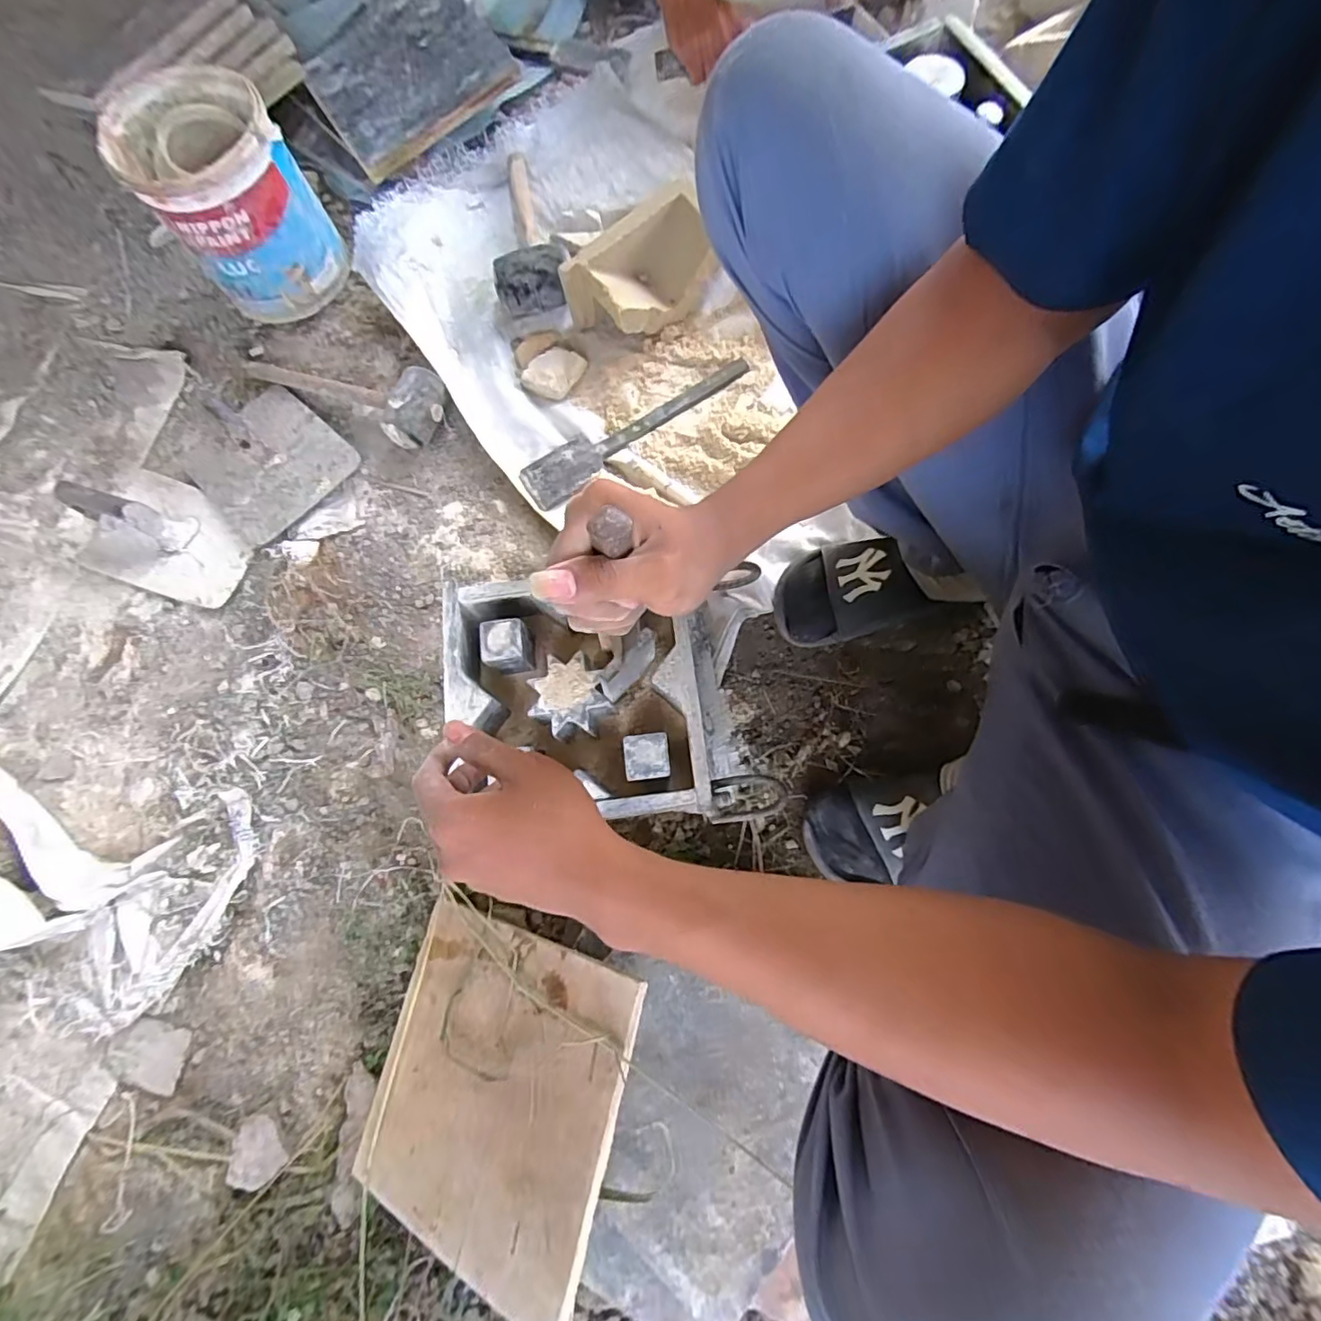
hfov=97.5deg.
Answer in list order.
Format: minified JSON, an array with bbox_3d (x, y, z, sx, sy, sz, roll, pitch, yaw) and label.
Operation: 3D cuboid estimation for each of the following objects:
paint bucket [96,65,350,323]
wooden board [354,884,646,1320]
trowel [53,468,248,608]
[{"bbox_3d":[-0.530,-0.572,0.735,0.169,0.190,0.174,0,77,1],"label":"paint bucket"},{"bbox_3d":[-0.148,0.360,0.499,0.251,0.008,0.240,3,70,32],"label":"wooden board"},{"bbox_3d":[-0.615,-0.162,0.703,0.234,0.072,0.143,19,77,6],"label":"trowel"}]

